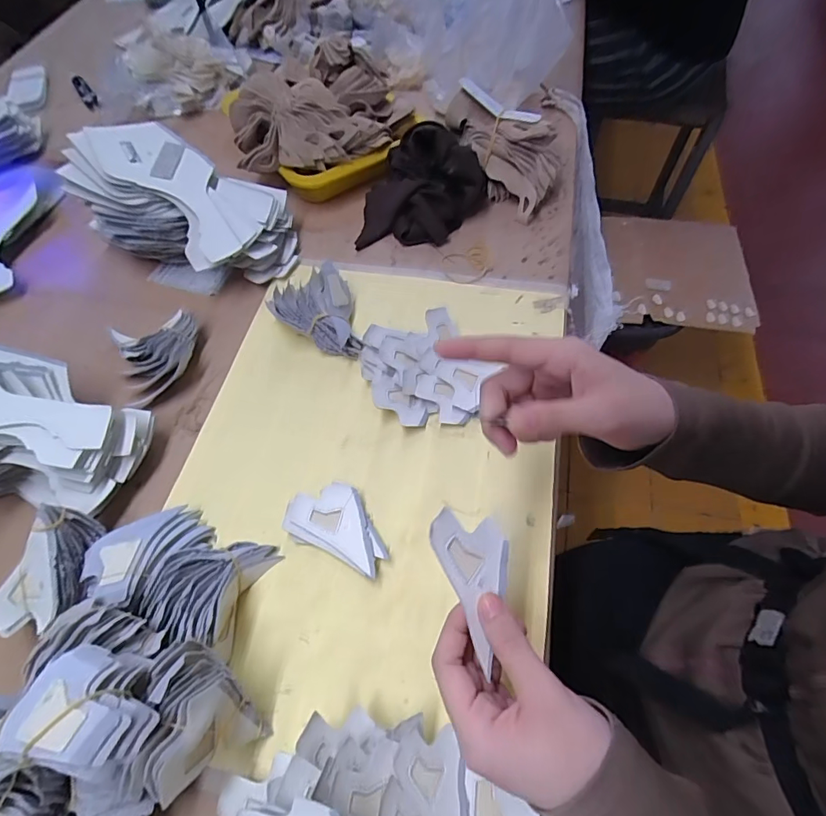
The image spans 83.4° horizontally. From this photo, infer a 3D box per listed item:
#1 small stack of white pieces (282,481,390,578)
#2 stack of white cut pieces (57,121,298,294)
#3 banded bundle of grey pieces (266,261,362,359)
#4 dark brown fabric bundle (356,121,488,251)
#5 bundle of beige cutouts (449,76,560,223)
[{"bbox_3d":[-0.057,0.091,0.368,0.083,0.016,0.053,19,63,13],"label":"small stack of white pieces"},{"bbox_3d":[-0.237,-0.213,0.496,0.210,0.108,0.128,20,63,13],"label":"stack of white cut pieces"},{"bbox_3d":[-0.098,-0.093,0.455,0.080,0.052,0.090,-11,60,-4],"label":"banded bundle of grey pieces"},{"bbox_3d":[0.012,-0.255,0.528,0.140,0.081,0.112,3,60,5],"label":"dark brown fabric bundle"},{"bbox_3d":[0.111,-0.308,0.553,0.087,0.083,0.146,-42,66,-19],"label":"bundle of beige cutouts"}]

